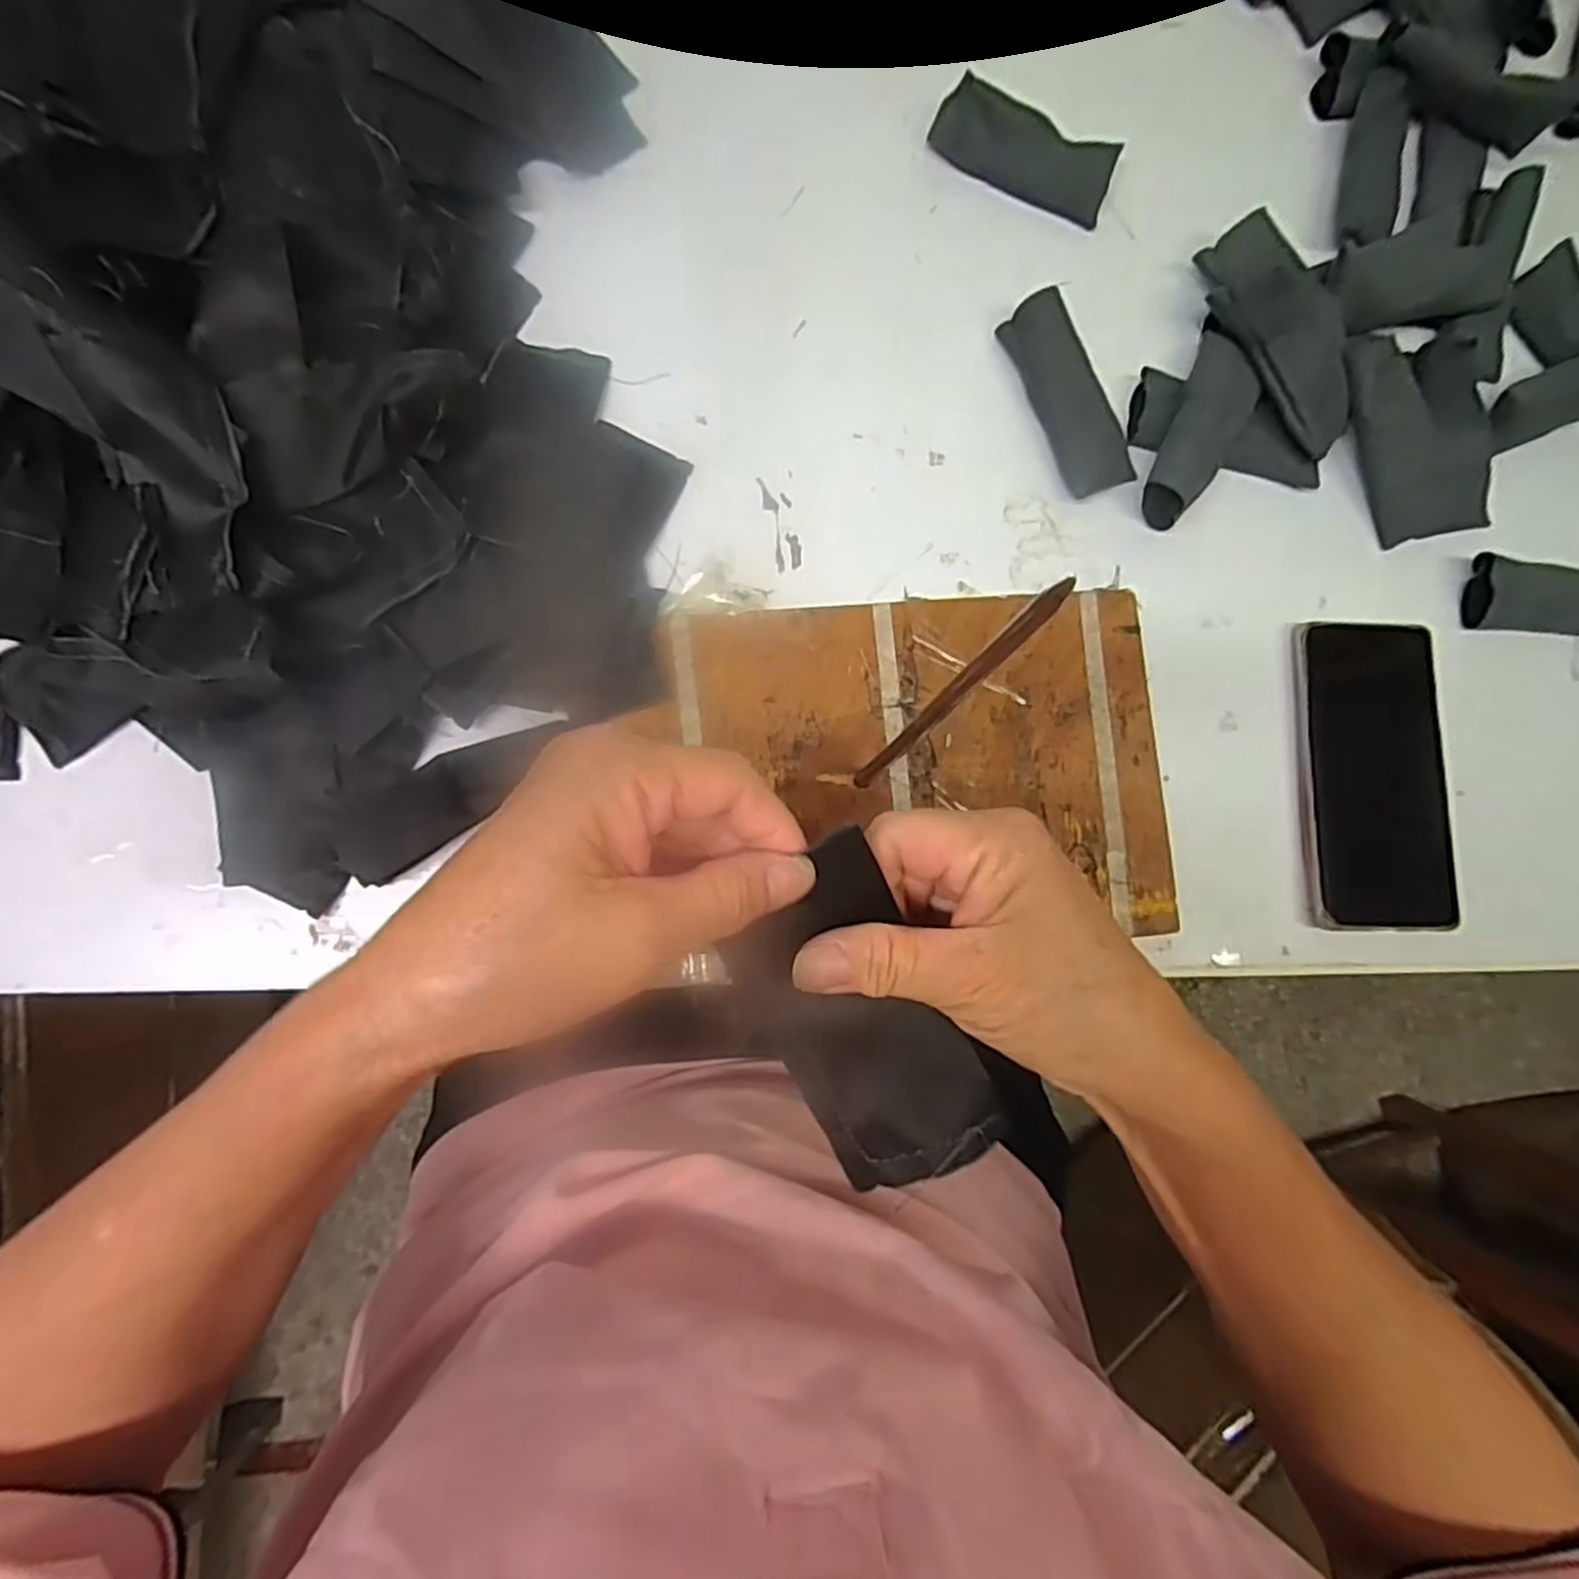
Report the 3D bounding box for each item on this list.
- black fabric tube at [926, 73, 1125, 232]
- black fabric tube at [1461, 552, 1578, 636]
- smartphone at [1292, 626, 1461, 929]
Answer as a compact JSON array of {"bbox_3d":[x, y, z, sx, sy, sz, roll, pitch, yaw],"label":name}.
[{"bbox_3d":[0.131,-0.354,0.414,0.101,0.021,0.036,21,82,-2],"label":"black fabric tube"},{"bbox_3d":[0.423,-0.104,0.407,0.106,0.016,0.039,1,84,-5],"label":"black fabric tube"},{"bbox_3d":[0.306,-0.009,0.393,0.080,0.010,0.161,0,84,-5],"label":"smartphone"}]

